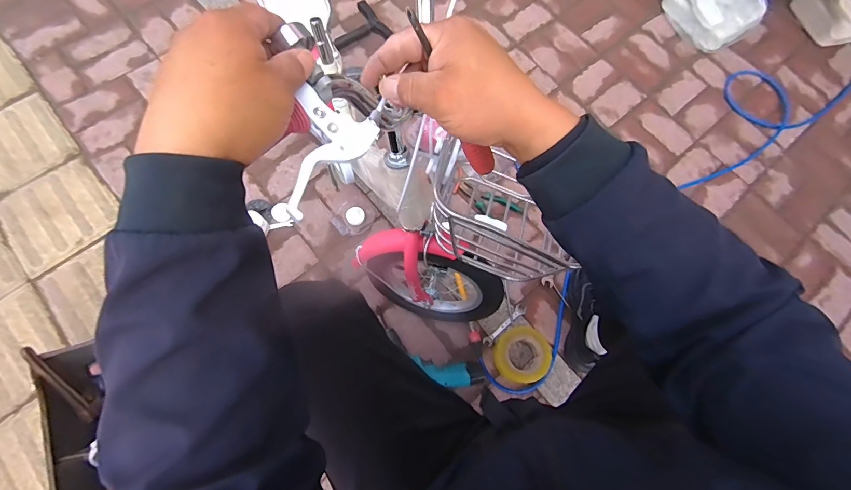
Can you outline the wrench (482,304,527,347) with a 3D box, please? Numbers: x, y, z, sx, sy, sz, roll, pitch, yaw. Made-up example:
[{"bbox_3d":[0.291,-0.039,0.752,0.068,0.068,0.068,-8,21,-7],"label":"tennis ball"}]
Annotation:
[{"bbox_3d":[0.197,0.197,0.975,0.144,0.007,0.026,-37,79,-21],"label":"wrench"}]

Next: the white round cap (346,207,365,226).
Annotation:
[{"bbox_3d":[-0.182,-0.075,1.023,0.047,0.012,0.048,1,72,-2],"label":"white round cap"}]

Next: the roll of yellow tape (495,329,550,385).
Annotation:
[{"bbox_3d":[0.228,0.260,0.935,0.130,0.039,0.122,1,72,-2],"label":"roll of yellow tape"}]

